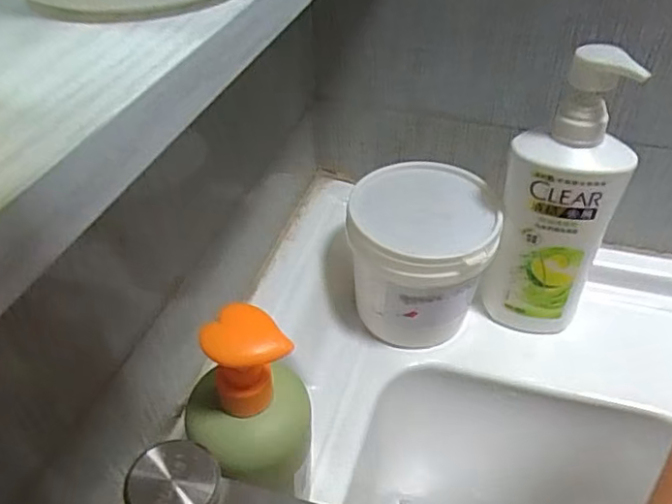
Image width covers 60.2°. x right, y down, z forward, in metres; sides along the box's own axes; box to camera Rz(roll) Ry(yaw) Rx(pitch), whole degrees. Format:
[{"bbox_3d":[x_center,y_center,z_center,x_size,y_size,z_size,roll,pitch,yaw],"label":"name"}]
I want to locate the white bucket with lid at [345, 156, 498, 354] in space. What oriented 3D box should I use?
[{"bbox_3d":[0.075,0.006,0.514,0.115,0.123,0.118,6,42,9],"label":"white bucket with lid"}]

